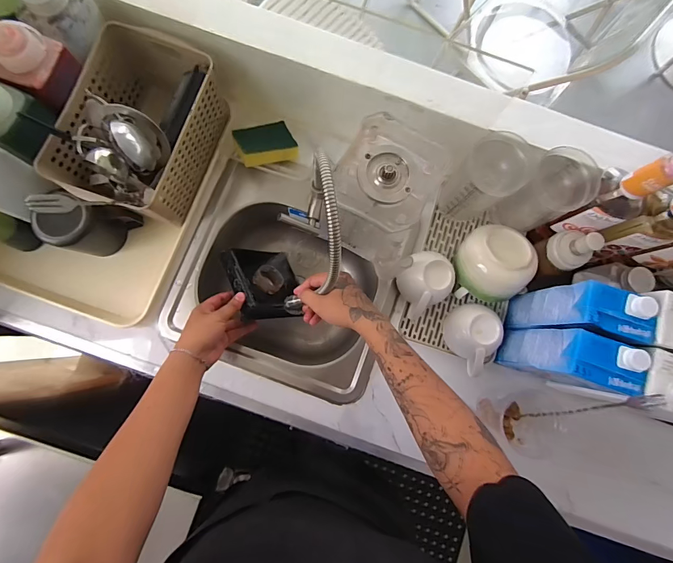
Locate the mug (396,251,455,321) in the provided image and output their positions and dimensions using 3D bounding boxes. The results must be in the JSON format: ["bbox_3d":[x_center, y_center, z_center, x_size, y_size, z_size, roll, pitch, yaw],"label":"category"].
[{"bbox_3d":[0.151,0.004,0.612,0.084,0.060,0.093,-20,83,-6],"label":"mug"}]

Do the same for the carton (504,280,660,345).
[{"bbox_3d":[0.352,0.054,0.548,0.097,0.184,0.070,17,81,0],"label":"carton"}]

